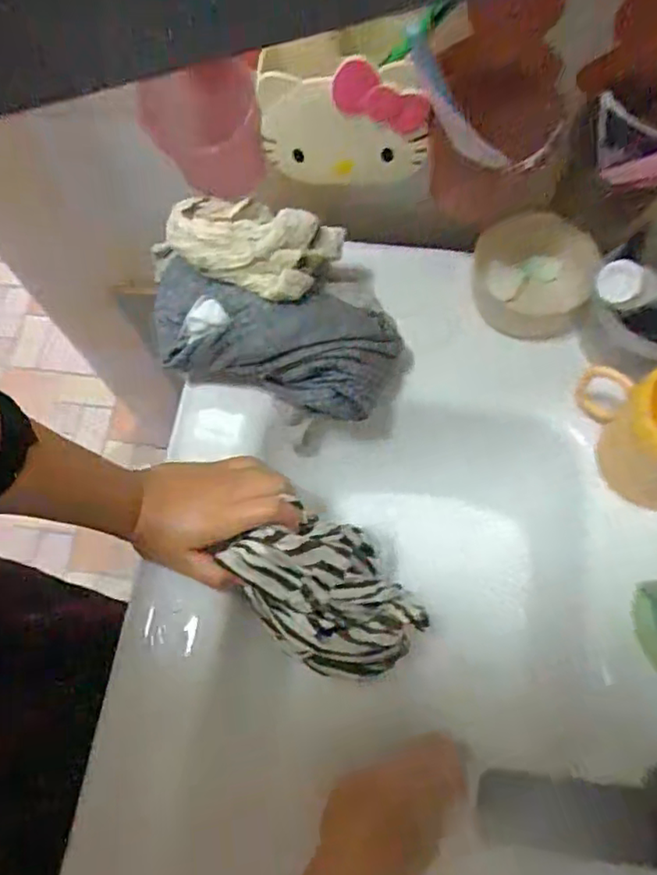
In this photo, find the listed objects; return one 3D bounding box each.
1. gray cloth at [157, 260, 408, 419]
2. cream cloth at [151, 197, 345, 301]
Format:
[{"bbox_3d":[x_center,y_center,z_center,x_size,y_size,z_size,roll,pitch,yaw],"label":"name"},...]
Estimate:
[{"bbox_3d":[-0.046,-0.086,0.507,0.210,0.073,0.090,11,68,7],"label":"gray cloth"},{"bbox_3d":[-0.064,-0.153,0.480,0.136,0.041,0.081,11,68,7],"label":"cream cloth"}]

